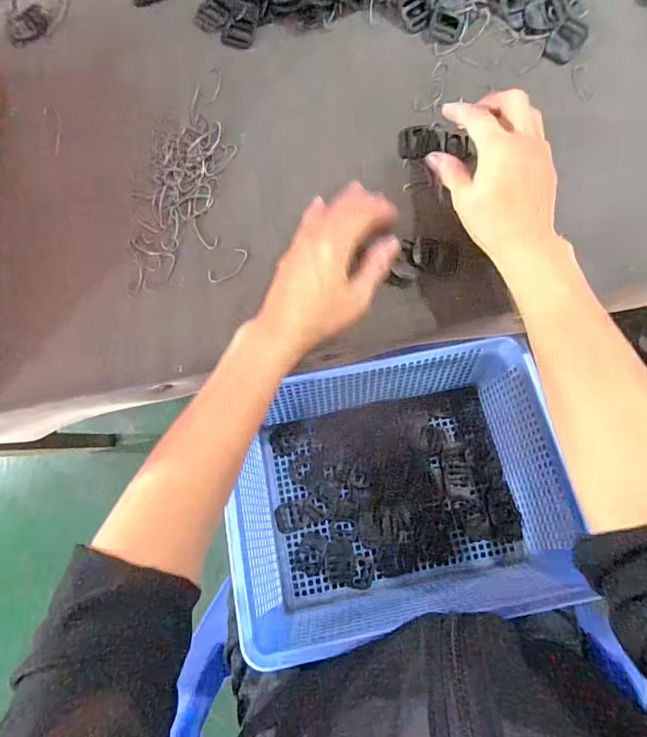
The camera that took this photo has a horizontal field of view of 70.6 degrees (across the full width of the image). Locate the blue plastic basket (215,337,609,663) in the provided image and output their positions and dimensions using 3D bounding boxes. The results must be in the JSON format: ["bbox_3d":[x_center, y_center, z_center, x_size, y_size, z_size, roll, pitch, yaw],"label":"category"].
[{"bbox_3d":[0.059,0.102,0.431,0.284,0.120,0.219,-12,81,0],"label":"blue plastic basket"}]

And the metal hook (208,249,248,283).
[{"bbox_3d":[-0.079,-0.085,0.380,0.039,0.004,0.017,-39,82,-4],"label":"metal hook"}]

